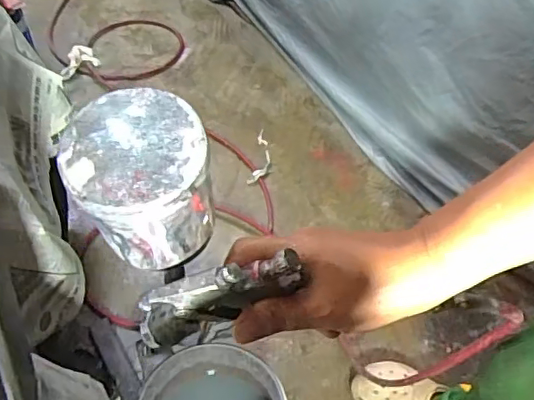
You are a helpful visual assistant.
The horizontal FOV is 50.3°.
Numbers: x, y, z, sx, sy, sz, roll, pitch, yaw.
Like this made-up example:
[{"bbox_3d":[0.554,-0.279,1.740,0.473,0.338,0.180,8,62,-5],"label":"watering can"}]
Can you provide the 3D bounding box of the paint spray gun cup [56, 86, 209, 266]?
[{"bbox_3d":[-0.074,-0.006,0.332,0.073,0.087,0.073,3,50,-3],"label":"paint spray gun cup"}]

